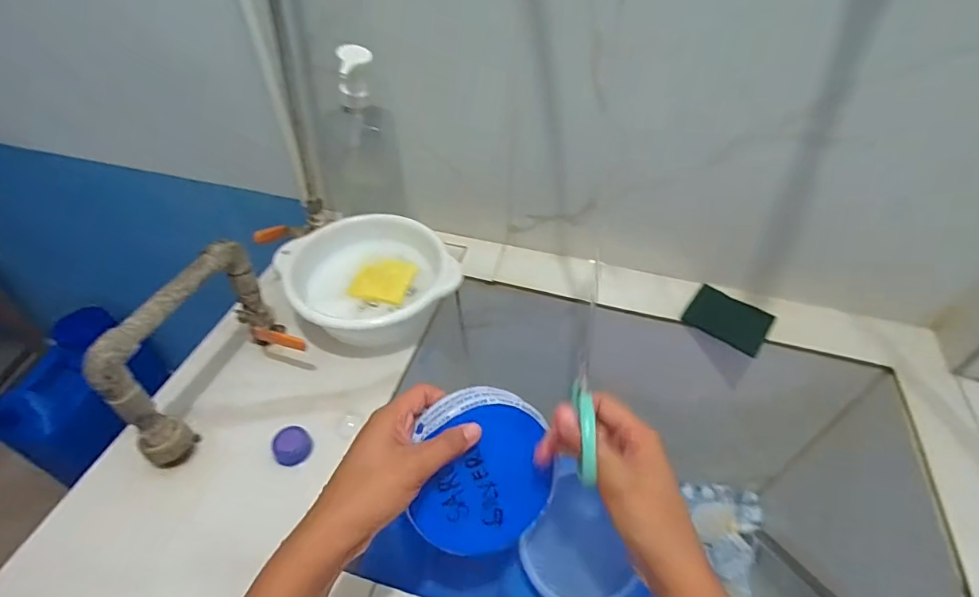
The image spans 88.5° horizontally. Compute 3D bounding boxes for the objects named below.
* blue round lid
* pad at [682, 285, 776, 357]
[{"bbox_3d":[-0.002,0.130,0.376,0.105,0.119,0.019,8,6,-19],"label":"blue round lid"},{"bbox_3d":[0.320,0.027,0.671,0.099,0.007,0.087,28,52,24],"label":"pad"}]

